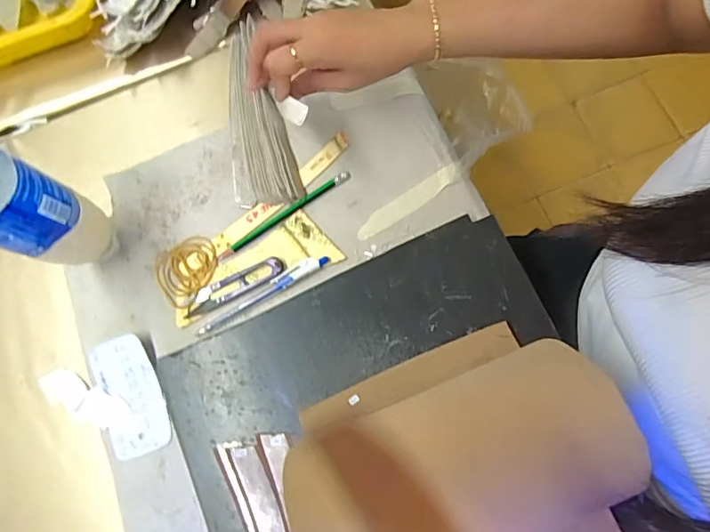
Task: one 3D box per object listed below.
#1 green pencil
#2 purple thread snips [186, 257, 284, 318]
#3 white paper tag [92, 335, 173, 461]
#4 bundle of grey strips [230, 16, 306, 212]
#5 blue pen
[{"bbox_3d":[-0.069,-0.050,0.477,0.147,0.011,0.010,-34,74,-5],"label":"green pencil"},{"bbox_3d":[-0.112,0.017,0.460,0.095,0.009,0.021,-27,74,-3],"label":"purple thread snips"},{"bbox_3d":[-0.200,0.115,0.445,0.054,0.009,0.103,-22,79,-2],"label":"white paper tag"},{"bbox_3d":[-0.104,-0.152,0.501,0.064,0.015,0.203,-20,73,21],"label":"bundle of grey strips"},{"bbox_3d":[-0.085,0.024,0.456,0.134,0.009,0.013,-30,74,-4],"label":"blue pen"}]

